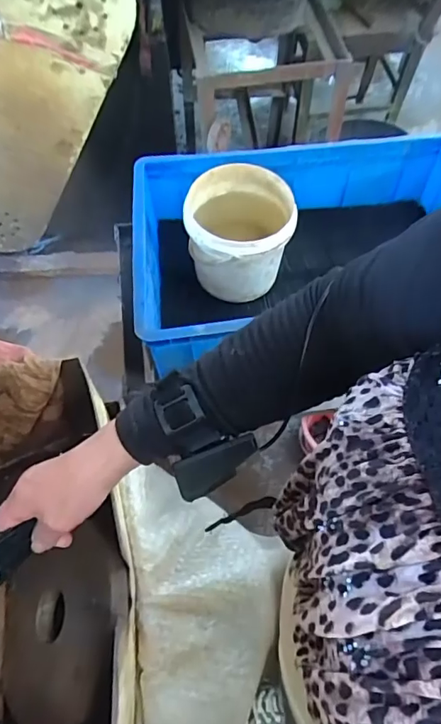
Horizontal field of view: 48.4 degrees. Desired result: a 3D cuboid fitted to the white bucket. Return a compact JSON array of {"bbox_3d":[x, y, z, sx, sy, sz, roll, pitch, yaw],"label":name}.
[{"bbox_3d":[0.030,-0.190,0.756,0.149,0.151,0.151,0,60,1],"label":"white bucket"}]

